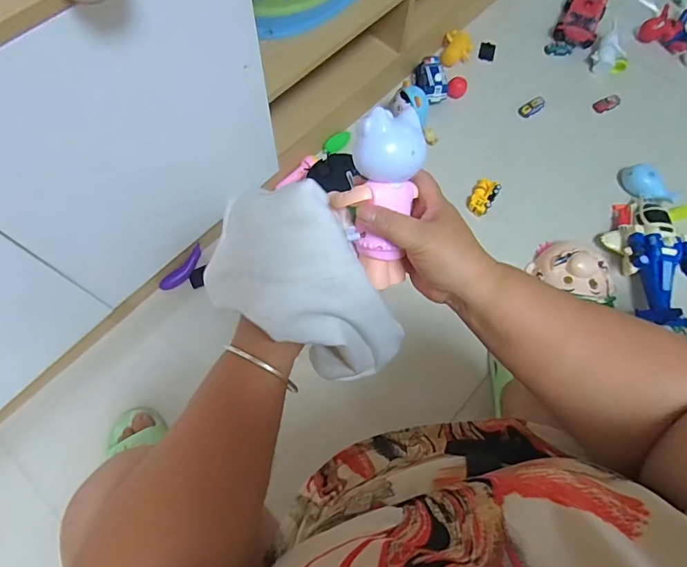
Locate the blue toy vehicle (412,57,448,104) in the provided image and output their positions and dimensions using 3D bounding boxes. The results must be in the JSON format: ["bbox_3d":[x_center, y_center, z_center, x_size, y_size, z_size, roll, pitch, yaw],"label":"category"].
[{"bbox_3d":[0.206,-0.490,1.040,0.056,0.054,0.104,-17,71,-6],"label":"blue toy vehicle"}]

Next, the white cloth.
[{"bbox_3d":[-0.030,0.000,0.352,0.168,0.108,0.103,28,72,9],"label":"white cloth"}]

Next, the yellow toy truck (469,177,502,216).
[{"bbox_3d":[0.309,-0.192,0.965,0.049,0.030,0.096,28,72,10],"label":"yellow toy truck"}]

